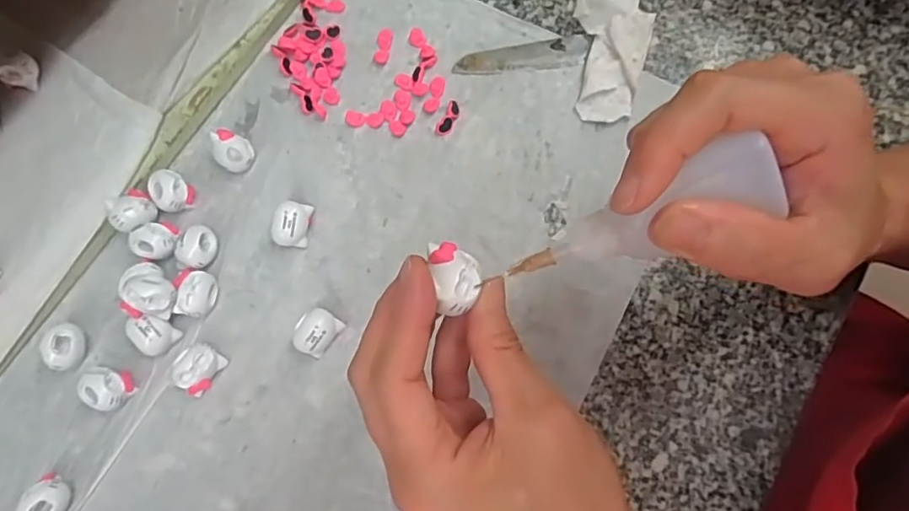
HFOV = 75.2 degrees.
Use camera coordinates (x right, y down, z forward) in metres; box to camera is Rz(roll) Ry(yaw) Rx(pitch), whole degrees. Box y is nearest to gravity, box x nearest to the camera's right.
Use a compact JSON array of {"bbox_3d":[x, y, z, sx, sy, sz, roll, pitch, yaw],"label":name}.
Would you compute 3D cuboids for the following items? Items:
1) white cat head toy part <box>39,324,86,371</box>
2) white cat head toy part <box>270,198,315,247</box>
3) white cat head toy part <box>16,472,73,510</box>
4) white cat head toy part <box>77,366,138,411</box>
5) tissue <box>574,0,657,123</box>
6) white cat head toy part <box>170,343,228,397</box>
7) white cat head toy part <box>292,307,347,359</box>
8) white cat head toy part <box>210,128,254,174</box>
[{"bbox_3d":[-0.216,0.051,0.330,0.017,0.019,0.025,4,75,1],"label":"white cat head toy part"},{"bbox_3d":[-0.095,-0.018,0.346,0.019,0.019,0.026,9,75,3],"label":"white cat head toy part"},{"bbox_3d":[-0.213,0.128,0.309,0.019,0.019,0.027,-12,75,-3],"label":"white cat head toy part"},{"bbox_3d":[-0.190,0.073,0.324,0.021,0.019,0.021,0,75,0],"label":"white cat head toy part"},{"bbox_3d":[0.102,-0.132,0.373,0.046,0.024,0.093,2,75,1],"label":"tissue"},{"bbox_3d":[-0.142,0.062,0.325,0.021,0.019,0.025,27,77,7],"label":"white cat head toy part"},{"bbox_3d":[-0.077,0.043,0.330,0.022,0.019,0.025,28,77,7],"label":"white cat head toy part"},{"bbox_3d":[-0.134,-0.062,0.358,0.022,0.020,0.026,-40,78,-10],"label":"white cat head toy part"}]

